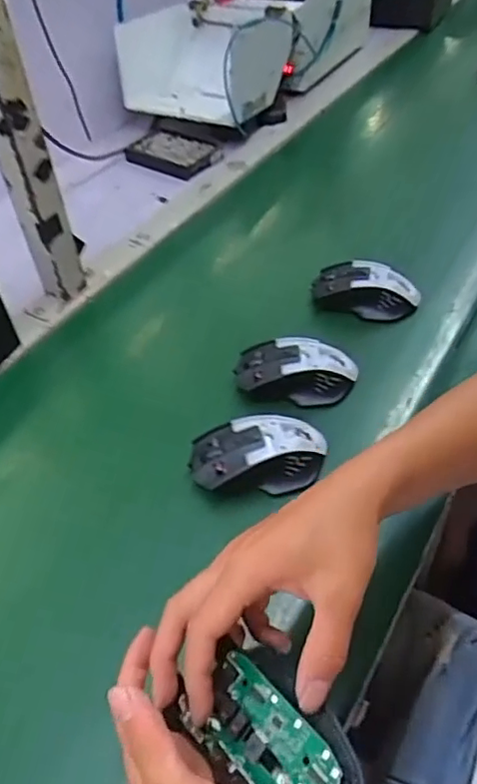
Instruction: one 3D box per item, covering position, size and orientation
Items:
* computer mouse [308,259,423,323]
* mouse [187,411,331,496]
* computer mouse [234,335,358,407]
[{"bbox_3d":[0.140,-0.108,0.666,0.119,0.049,0.059,13,48,14],"label":"computer mouse"},{"bbox_3d":[0.017,0.052,0.509,0.114,0.035,0.063,-8,47,-5],"label":"mouse"},{"bbox_3d":[0.056,-0.023,0.579,0.113,0.033,0.062,0,47,3],"label":"computer mouse"}]

